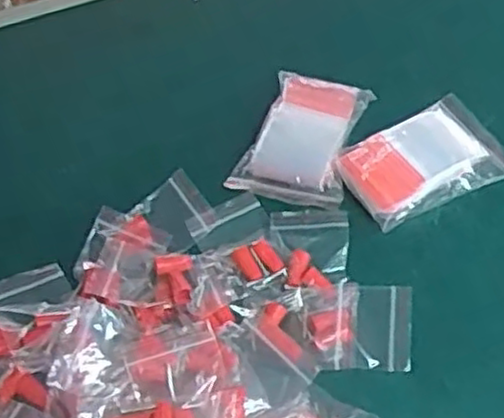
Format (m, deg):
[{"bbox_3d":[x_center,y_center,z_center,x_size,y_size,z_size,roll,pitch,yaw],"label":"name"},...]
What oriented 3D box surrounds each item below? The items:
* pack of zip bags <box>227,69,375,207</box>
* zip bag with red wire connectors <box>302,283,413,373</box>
[{"bbox_3d":[0.035,-0.051,0.508,0.075,0.020,0.108,13,53,12],"label":"pack of zip bags"},{"bbox_3d":[0.061,0.068,0.413,0.061,0.016,0.051,-2,52,0],"label":"zip bag with red wire connectors"}]

